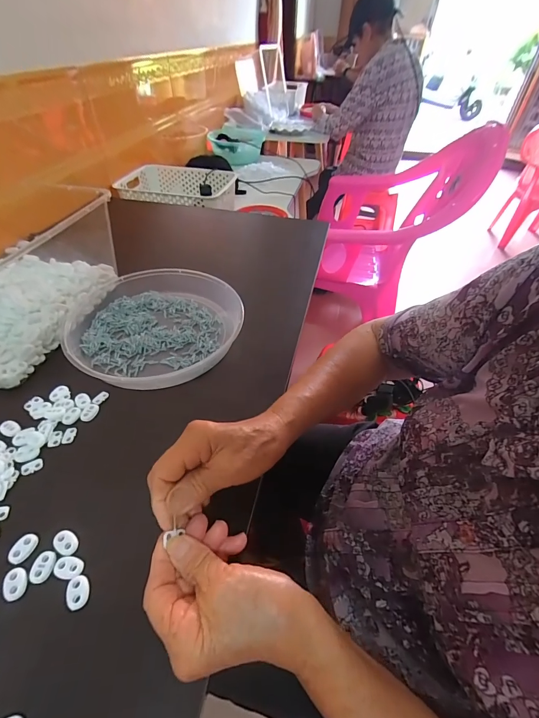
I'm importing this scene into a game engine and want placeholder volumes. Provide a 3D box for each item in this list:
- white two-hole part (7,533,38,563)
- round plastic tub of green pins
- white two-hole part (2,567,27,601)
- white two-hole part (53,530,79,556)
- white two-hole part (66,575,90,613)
[{"bbox_3d":[-0.208,0.161,0.281,0.016,0.005,0.023,15,47,13],"label":"white two-hole part"},{"bbox_3d":[-0.168,-0.055,0.473,0.236,0.046,0.229,1,45,-1],"label":"round plastic tub of green pins"},{"bbox_3d":[-0.202,0.180,0.265,0.015,0.007,0.023,-19,49,-20],"label":"white two-hole part"},{"bbox_3d":[-0.175,0.157,0.283,0.024,0.004,0.015,25,50,21],"label":"white two-hole part"},{"bbox_3d":[-0.150,0.182,0.260,0.015,0.004,0.024,-15,48,-16],"label":"white two-hole part"}]

